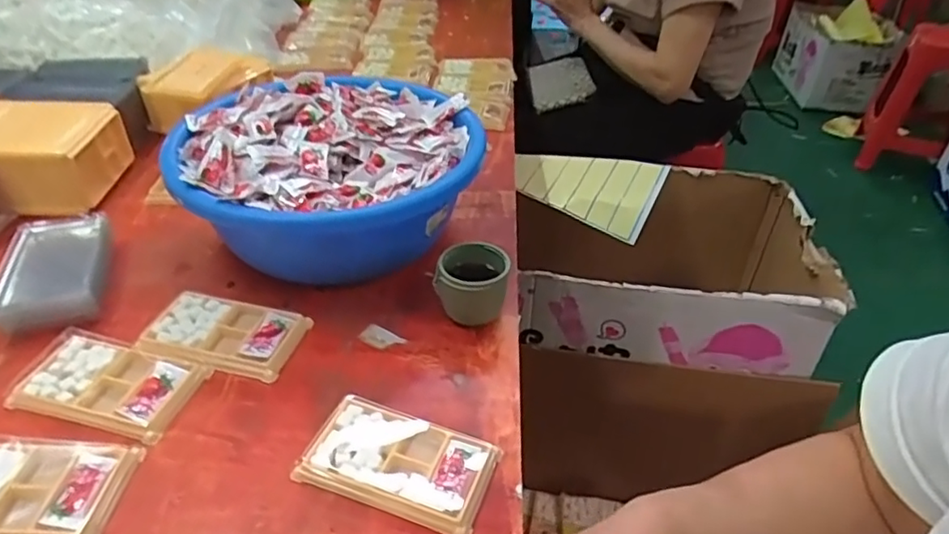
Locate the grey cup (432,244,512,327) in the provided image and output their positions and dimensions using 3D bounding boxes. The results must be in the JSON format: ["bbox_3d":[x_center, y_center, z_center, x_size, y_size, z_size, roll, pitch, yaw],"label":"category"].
[{"bbox_3d":[-0.003,0.022,0.582,0.066,0.061,0.068,2,38,-1],"label":"grey cup"}]

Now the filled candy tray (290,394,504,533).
[{"bbox_3d":[-0.056,0.146,0.459,0.136,0.014,0.076,14,39,14],"label":"filled candy tray"}]

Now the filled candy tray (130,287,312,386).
[{"bbox_3d":[-0.228,0.060,0.558,0.132,0.012,0.078,8,38,7],"label":"filled candy tray"}]

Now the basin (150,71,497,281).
[{"bbox_3d":[-0.152,-0.097,0.663,0.301,0.129,0.314,2,38,-1],"label":"basin"}]

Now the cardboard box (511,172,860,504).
[{"bbox_3d":[0.309,0.084,1.029,0.441,0.349,0.413,4,38,2],"label":"cardboard box"}]

